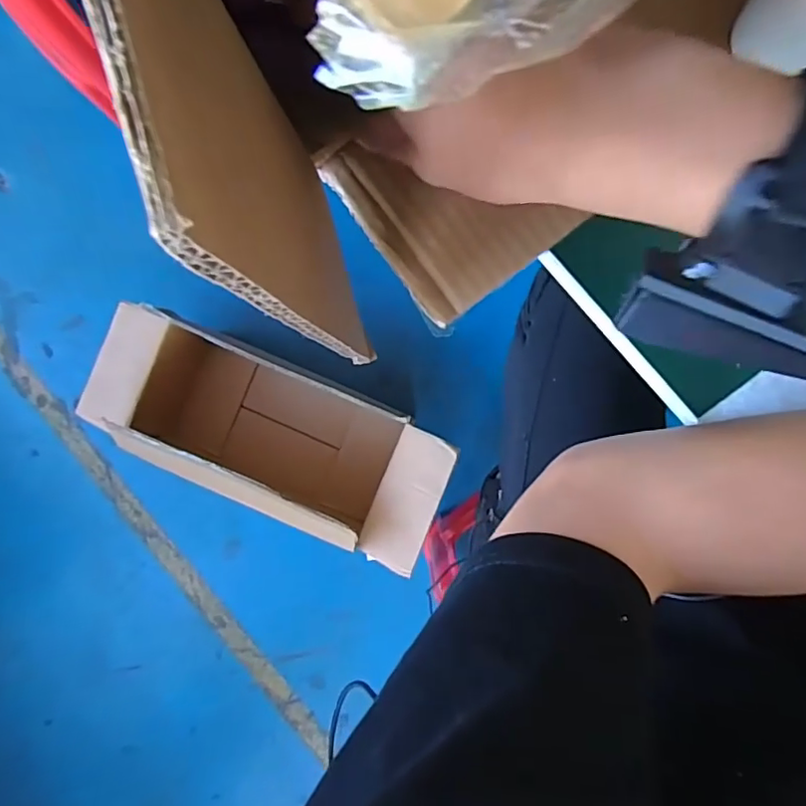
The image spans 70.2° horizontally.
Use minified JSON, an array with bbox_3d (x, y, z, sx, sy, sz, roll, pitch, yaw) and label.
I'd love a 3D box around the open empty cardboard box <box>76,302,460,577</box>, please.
[{"bbox_3d":[-0.218,0.052,0.933,0.543,0.254,0.233,26,93,3],"label":"open empty cardboard box"}]

